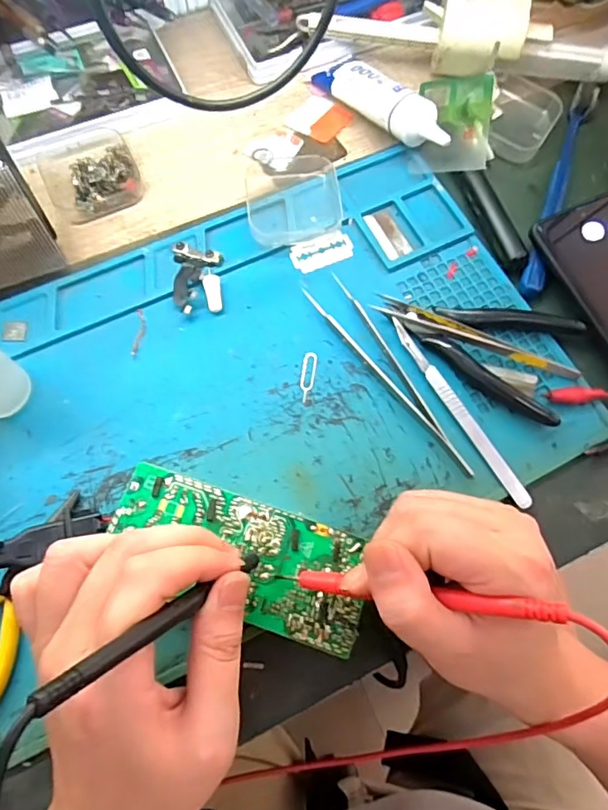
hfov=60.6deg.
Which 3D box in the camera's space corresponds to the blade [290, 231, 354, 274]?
[{"bbox_3d":[0.012,-0.103,0.351,0.042,0.004,0.022,-19,77,-7],"label":"blade"}]

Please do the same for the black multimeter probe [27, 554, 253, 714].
[{"bbox_3d":[-0.050,0.079,0.193,0.008,0.108,0.008,49,116,14],"label":"black multimeter probe"}]

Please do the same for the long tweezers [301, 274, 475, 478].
[{"bbox_3d":[0.050,-0.020,0.318,0.024,0.009,0.151,-30,74,-11],"label":"long tweezers"}]

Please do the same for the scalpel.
[{"bbox_3d":[0.093,0.002,0.312,0.010,0.004,0.132,-29,74,-10],"label":"scalpel"}]

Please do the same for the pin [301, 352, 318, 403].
[{"bbox_3d":[0.002,-0.018,0.321,0.008,0.004,0.033,10,71,-1],"label":"pin"}]

